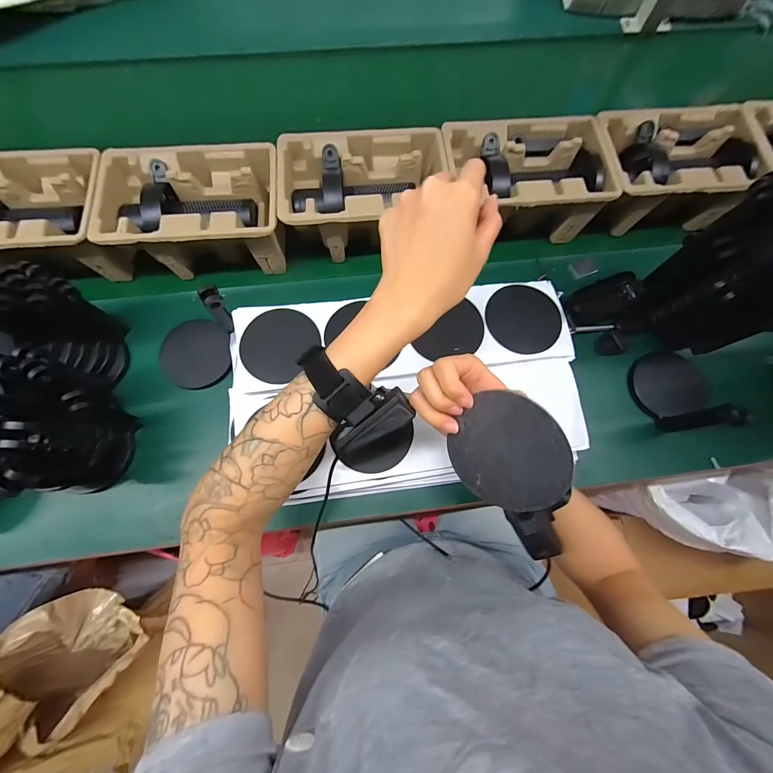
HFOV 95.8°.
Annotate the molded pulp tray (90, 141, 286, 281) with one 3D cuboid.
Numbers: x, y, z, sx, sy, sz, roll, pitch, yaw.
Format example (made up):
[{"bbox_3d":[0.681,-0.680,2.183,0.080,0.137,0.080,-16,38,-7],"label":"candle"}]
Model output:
[{"bbox_3d":[-0.260,-0.241,0.494,0.231,0.097,0.146,-9,75,0],"label":"molded pulp tray"}]

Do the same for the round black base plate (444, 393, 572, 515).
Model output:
[{"bbox_3d":[0.092,0.052,0.263,0.087,0.090,0.006,43,39,22],"label":"round black base plate"}]

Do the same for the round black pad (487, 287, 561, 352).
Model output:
[{"bbox_3d":[0.173,-0.087,0.439,0.091,0.004,0.090,-1,75,2],"label":"round black pad"}]

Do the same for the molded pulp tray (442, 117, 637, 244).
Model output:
[{"bbox_3d":[0.203,-0.299,0.525,0.230,0.099,0.145,-6,75,0],"label":"molded pulp tray"}]

